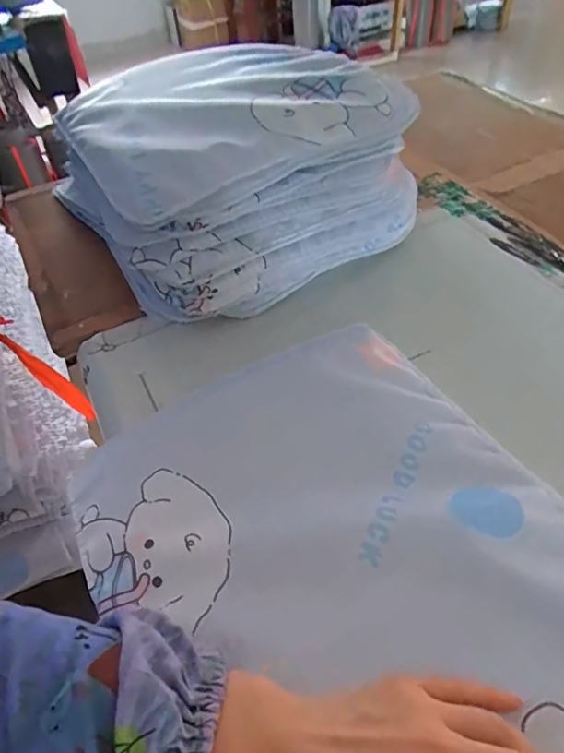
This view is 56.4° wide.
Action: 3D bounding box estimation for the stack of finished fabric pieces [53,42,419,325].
[{"bbox_3d":[-0.070,-0.262,0.649,0.338,0.172,0.371,-25,50,-16],"label":"stack of finished fabric pieces"}]

